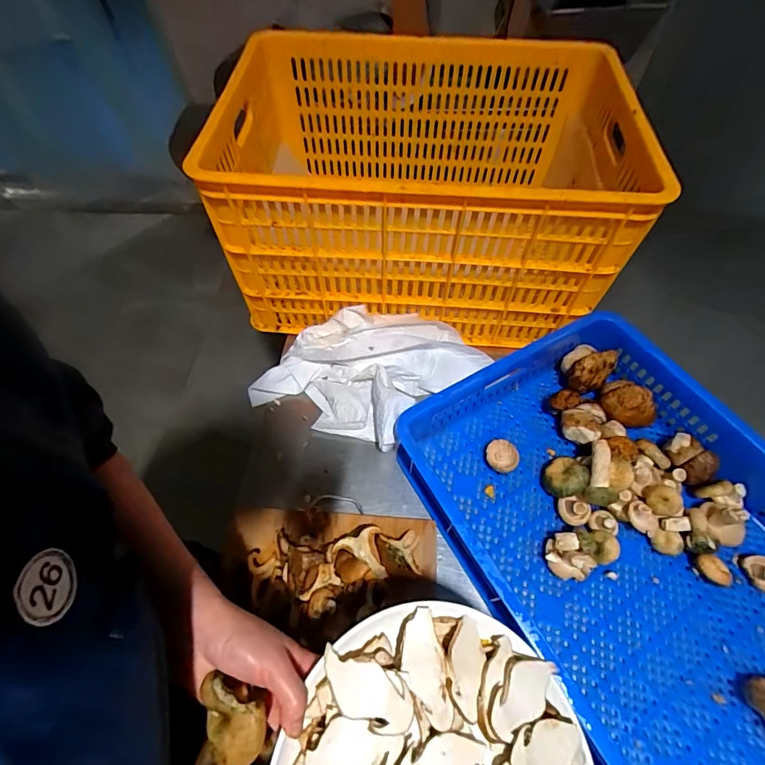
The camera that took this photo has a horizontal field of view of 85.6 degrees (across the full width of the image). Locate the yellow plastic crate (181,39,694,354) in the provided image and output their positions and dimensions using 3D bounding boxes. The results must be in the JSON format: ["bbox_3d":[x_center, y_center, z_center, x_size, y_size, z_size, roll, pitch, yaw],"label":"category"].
[{"bbox_3d":[0.057,-0.339,0.695,0.567,0.269,0.444,1,59,2],"label":"yellow plastic crate"}]

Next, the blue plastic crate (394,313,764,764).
[{"bbox_3d":[0.326,0.205,0.518,0.394,0.118,0.567,-28,62,-15],"label":"blue plastic crate"}]

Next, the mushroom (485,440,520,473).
[{"bbox_3d":[0.175,0.108,0.601,0.045,0.014,0.046,-3,61,20],"label":"mushroom"}]

